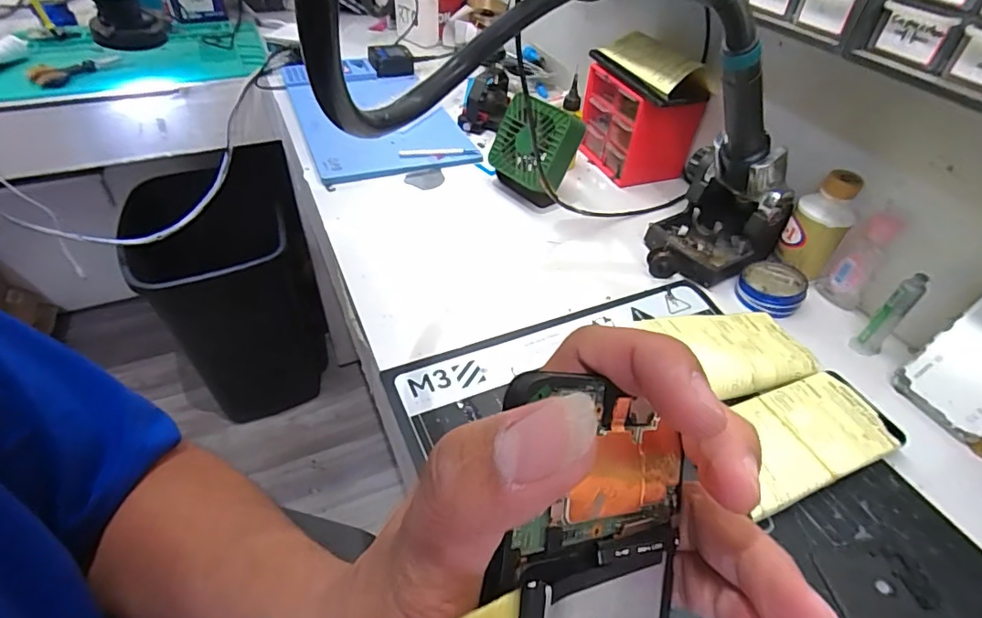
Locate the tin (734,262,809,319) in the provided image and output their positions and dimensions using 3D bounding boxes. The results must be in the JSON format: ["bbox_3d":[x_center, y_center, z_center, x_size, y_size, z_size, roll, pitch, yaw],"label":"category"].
[{"bbox_3d":[0.288,-0.020,0.528,0.061,0.029,0.060,2,43,-2],"label":"tin"}]

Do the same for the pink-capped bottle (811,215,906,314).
[{"bbox_3d":[0.369,-0.049,0.516,0.036,0.100,0.030,12,44,9],"label":"pink-capped bottle"}]

